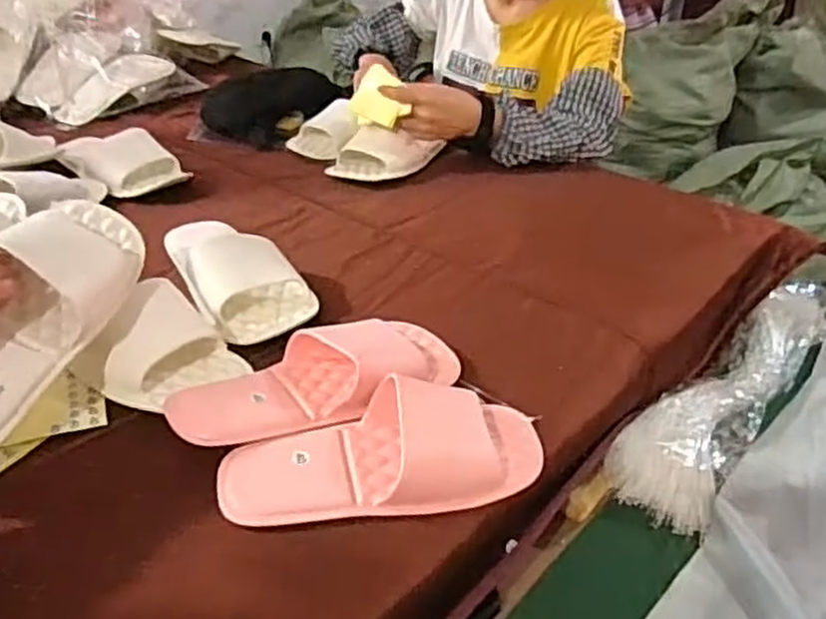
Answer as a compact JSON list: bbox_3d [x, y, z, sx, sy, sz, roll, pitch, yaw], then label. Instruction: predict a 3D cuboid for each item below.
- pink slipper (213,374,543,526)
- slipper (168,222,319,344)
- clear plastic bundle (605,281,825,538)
[{"bbox_3d":[-0.018,0.097,0.532,0.229,0.058,0.097,-4,33,-10],"label":"pink slipper"},{"bbox_3d":[-0.183,-0.046,0.745,0.109,0.052,0.239,-20,39,-31],"label":"slipper"},{"bbox_3d":[0.347,0.075,0.782,0.094,0.036,0.447,27,40,34],"label":"clear plastic bundle"}]

